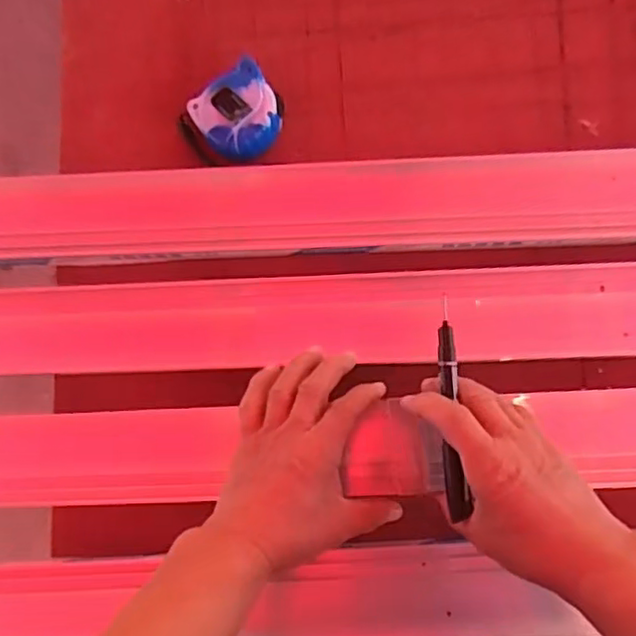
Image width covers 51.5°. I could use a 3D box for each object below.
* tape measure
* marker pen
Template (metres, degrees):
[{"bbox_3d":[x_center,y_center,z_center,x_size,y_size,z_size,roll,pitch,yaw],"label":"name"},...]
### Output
[{"bbox_3d":[-0.065,-0.171,0.558,0.072,0.038,0.073,-38,78,0],"label":"tape measure"},{"bbox_3d":[0.088,0.060,0.439,0.013,0.018,0.144,-3,78,5],"label":"marker pen"}]

